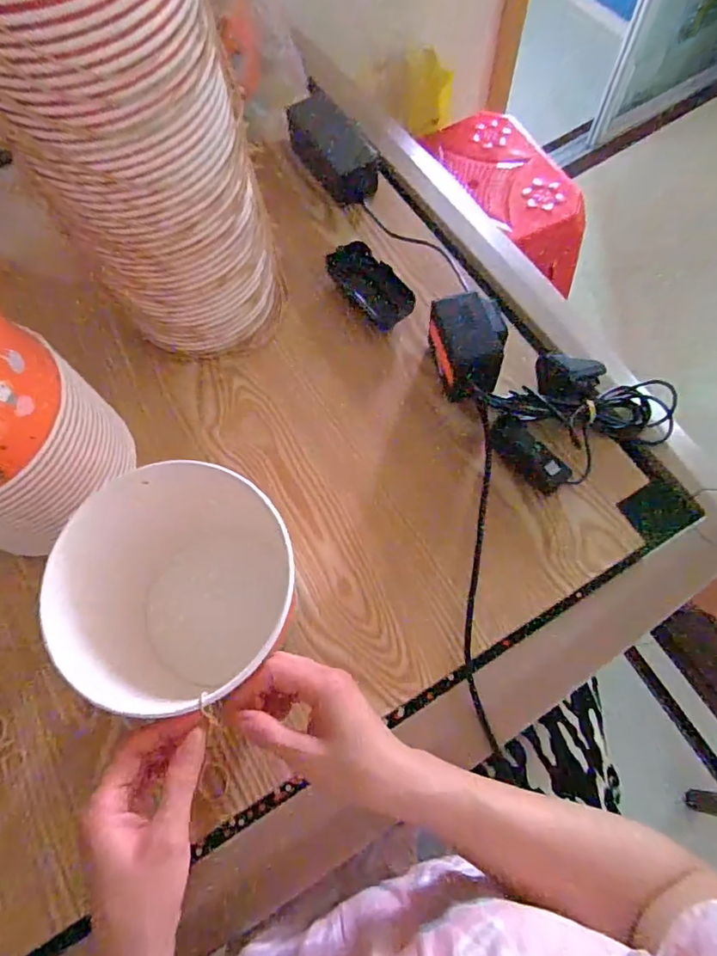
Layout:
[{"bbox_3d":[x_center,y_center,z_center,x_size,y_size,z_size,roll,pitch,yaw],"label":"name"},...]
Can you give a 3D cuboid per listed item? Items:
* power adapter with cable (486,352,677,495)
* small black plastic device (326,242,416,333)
[{"bbox_3d":[0.212,-0.065,0.498,0.176,0.039,0.107,-26,70,-7],"label":"power adapter with cable"},{"bbox_3d":[0.012,-0.209,0.573,0.050,0.023,0.106,-34,71,-10],"label":"small black plastic device"}]

